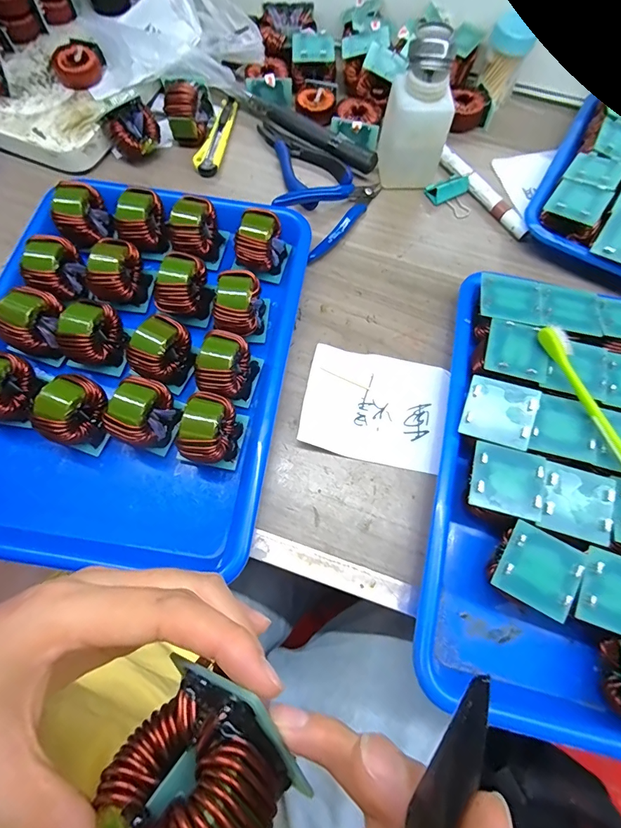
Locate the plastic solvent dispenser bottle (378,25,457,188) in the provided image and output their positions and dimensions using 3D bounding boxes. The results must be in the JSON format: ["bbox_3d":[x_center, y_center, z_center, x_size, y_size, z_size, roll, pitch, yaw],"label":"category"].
[{"bbox_3d":[0.099,-0.275,0.374,0.055,0.113,0.053,-3,70,-3],"label":"plastic solvent dispenser bottle"}]

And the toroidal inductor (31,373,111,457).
[{"bbox_3d":[-0.172,-0.001,0.297,0.035,0.049,0.048,15,70,4],"label":"toroidal inductor"}]

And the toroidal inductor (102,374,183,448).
[{"bbox_3d":[-0.122,0.000,0.297,0.037,0.044,0.047,20,70,6],"label":"toroidal inductor"}]

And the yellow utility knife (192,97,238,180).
[{"bbox_3d":[-0.099,-0.301,0.433,0.024,0.008,0.112,19,67,-17],"label":"yellow utility knife"}]

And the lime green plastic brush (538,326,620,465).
[{"bbox_3d":[0.210,0.020,0.273,0.019,0.015,0.186,-18,72,-8],"label":"lime green plastic brush"}]

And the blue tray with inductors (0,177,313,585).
[{"bbox_3d":[-0.143,-0.048,0.319,0.243,0.052,0.320,8,70,2],"label":"blue tray with inductors"}]

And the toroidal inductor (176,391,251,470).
[{"bbox_3d":[-0.071,0.013,0.294,0.040,0.044,0.050,17,70,5],"label":"toroidal inductor"}]

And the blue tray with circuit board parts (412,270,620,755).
[{"bbox_3d":[0.215,0.054,0.291,0.247,0.058,0.321,14,71,3],"label":"blue tray with circuit board parts"}]

